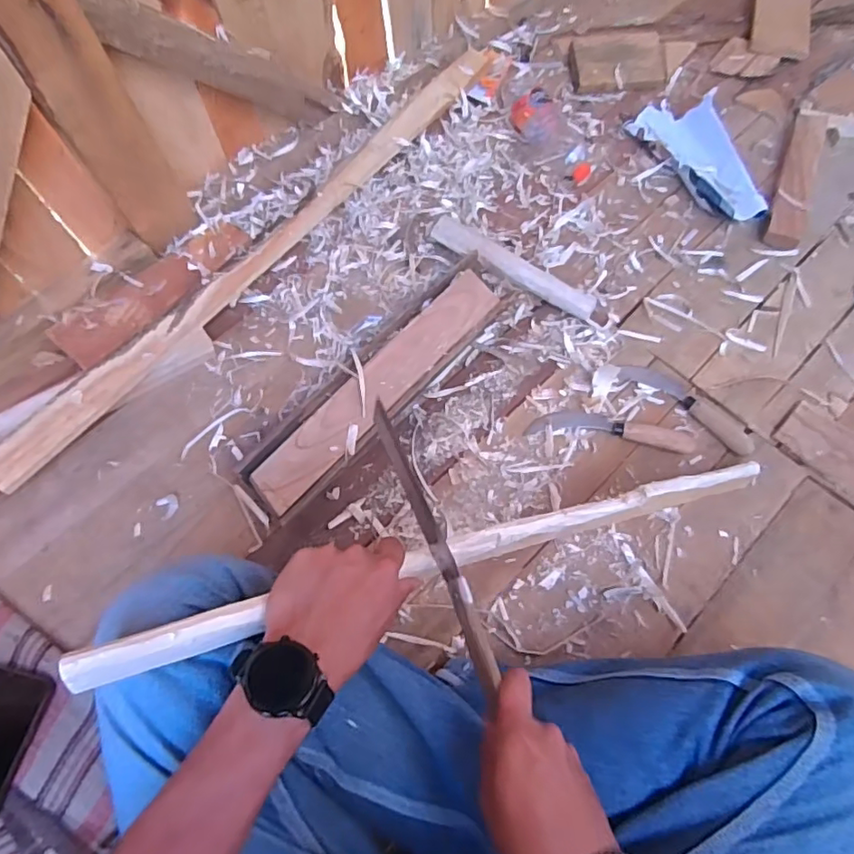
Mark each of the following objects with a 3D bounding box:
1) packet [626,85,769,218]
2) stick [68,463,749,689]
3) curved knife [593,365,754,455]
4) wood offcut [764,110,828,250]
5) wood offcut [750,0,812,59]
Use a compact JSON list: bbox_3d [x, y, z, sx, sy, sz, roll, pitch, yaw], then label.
[{"bbox_3d":[0.436,-0.430,0.916,0.115,0.044,0.275,-26,69,-10],"label":"packet"},{"bbox_3d":[0.071,0.100,0.513,0.668,0.025,0.026,-10,65,-28],"label":"stick"},{"bbox_3d":[0.323,-0.038,0.752,0.210,0.028,0.071,23,69,10],"label":"curved knife"},{"bbox_3d":[0.585,-0.397,0.914,0.049,0.033,0.299,22,69,9],"label":"wood offcut"},{"bbox_3d":[0.642,-0.742,1.058,0.095,0.034,0.203,12,67,5],"label":"wood offcut"}]

